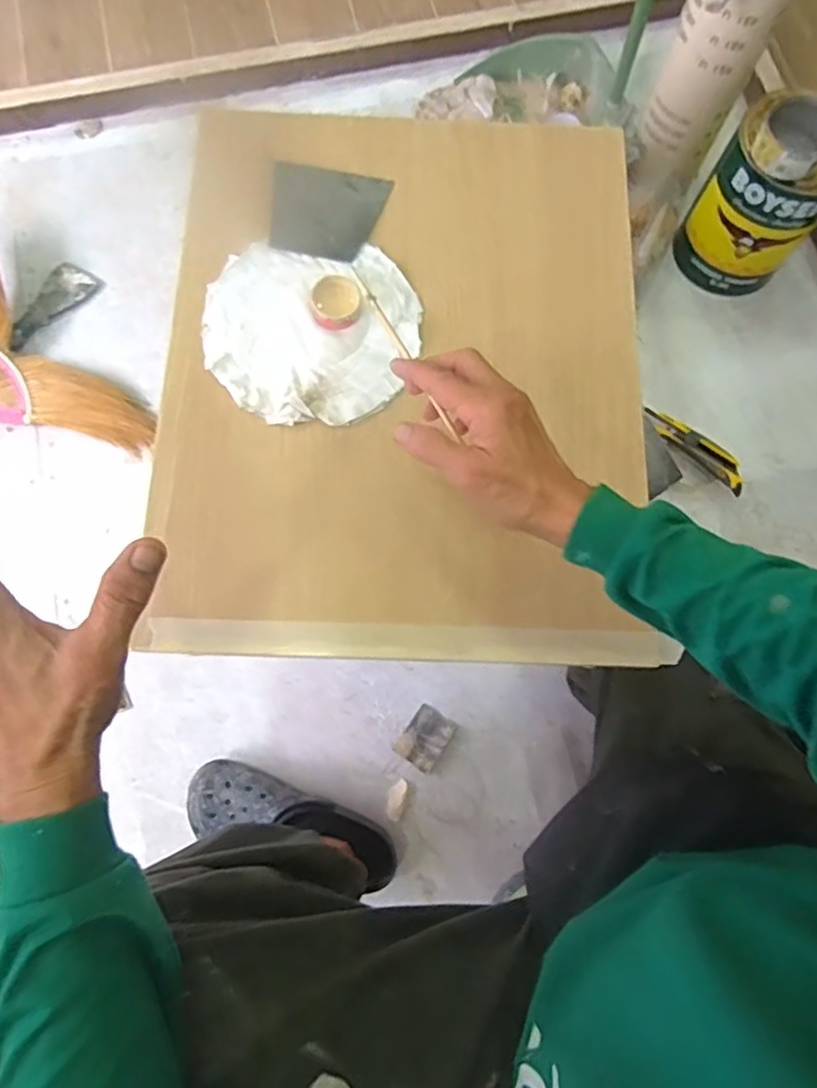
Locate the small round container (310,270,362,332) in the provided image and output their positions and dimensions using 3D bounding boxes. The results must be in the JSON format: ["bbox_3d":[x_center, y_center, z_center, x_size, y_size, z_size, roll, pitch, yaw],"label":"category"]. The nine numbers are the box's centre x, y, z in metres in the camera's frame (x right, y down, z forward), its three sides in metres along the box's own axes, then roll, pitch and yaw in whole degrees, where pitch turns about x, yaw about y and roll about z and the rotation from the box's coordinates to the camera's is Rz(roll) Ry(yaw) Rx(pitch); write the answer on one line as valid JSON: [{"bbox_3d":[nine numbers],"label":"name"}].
[{"bbox_3d":[-0.059,-0.200,0.516,0.041,0.022,0.038,-9,78,-3],"label":"small round container"}]

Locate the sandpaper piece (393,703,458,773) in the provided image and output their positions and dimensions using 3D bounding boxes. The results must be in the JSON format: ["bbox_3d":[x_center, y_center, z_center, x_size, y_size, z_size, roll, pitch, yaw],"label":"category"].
[{"bbox_3d":[0.022,0.247,0.799,0.053,0.004,0.071,34,78,8],"label":"sandpaper piece"}]

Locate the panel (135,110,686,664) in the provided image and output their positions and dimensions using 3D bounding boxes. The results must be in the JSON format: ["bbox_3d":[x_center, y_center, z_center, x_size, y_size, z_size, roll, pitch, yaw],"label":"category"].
[{"bbox_3d":[0.004,-0.156,0.529,0.388,0.020,0.491,1,78,-1],"label":"panel"}]

